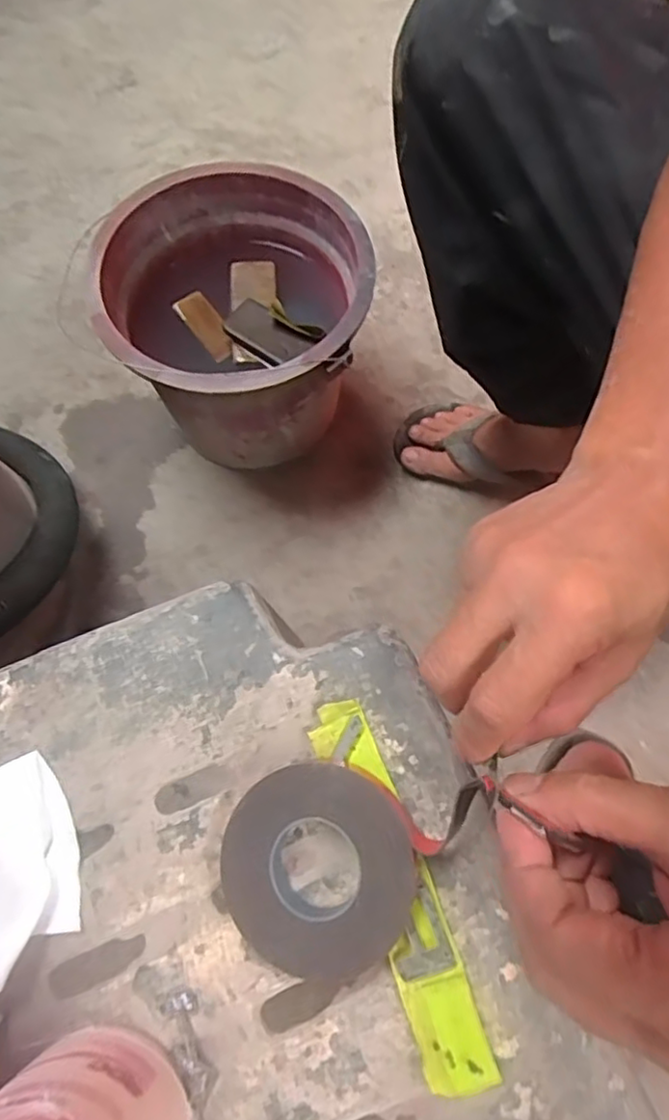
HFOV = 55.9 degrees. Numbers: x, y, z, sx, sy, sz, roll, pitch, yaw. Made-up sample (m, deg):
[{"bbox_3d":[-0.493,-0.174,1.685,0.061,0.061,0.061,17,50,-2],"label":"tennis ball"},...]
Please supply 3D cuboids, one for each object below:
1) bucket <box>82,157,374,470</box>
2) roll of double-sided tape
[{"bbox_3d":[-0.101,-0.244,0.711,0.256,0.234,0.263,0,70,0],"label":"bucket"},{"bbox_3d":[0.002,0.130,0.265,0.098,0.022,0.085,13,70,4],"label":"roll of double-sided tape"}]

